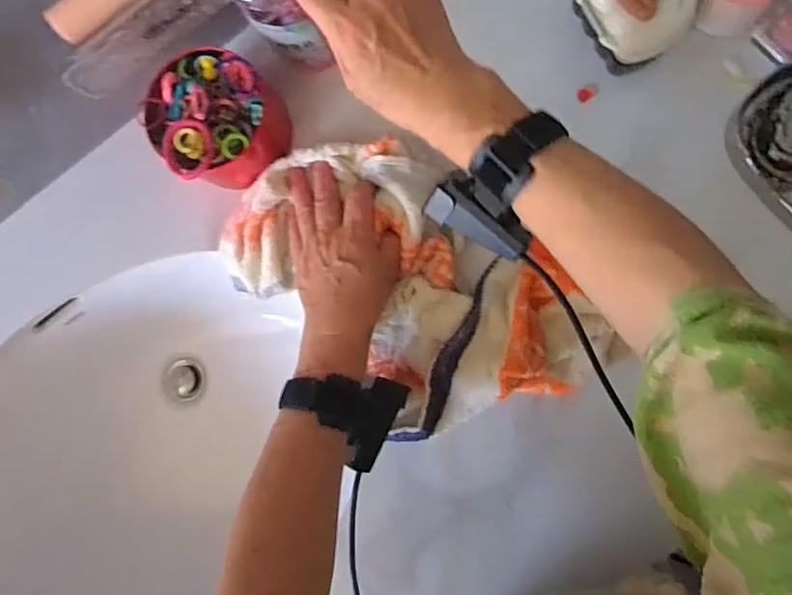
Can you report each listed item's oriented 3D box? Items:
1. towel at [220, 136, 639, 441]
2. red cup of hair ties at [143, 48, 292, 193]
[{"bbox_3d":[0.007,-0.003,0.449,0.314,0.042,0.175,41,95,7],"label":"towel"},{"bbox_3d":[-0.150,-0.152,0.463,0.098,0.070,0.097,0,89,9],"label":"red cup of hair ties"}]

